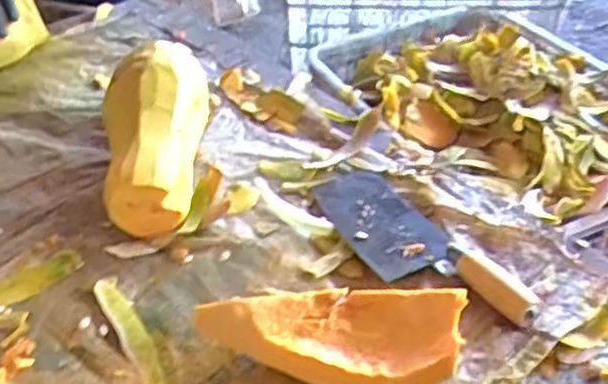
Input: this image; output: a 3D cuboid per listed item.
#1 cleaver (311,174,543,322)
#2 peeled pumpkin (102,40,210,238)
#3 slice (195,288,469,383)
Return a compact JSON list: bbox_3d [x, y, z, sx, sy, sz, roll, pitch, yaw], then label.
[{"bbox_3d":[0.100,0.046,0.680,0.085,0.029,0.265,-23,42,-23],"label":"cleaver"},{"bbox_3d":[-0.171,-0.069,0.780,0.106,0.085,0.259,-3,51,1],"label":"peeled pumpkin"},{"bbox_3d":[0.018,0.114,0.583,0.217,0.051,0.093,7,40,13],"label":"slice"}]

